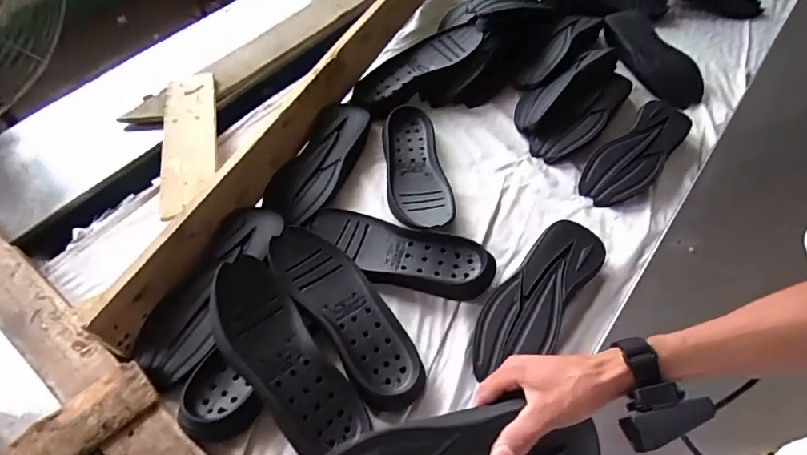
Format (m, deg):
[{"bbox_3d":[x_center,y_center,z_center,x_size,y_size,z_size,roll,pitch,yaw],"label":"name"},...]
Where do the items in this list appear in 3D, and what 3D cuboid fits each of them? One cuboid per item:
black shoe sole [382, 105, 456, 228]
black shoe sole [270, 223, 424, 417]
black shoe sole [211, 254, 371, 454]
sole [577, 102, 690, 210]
[{"bbox_3d":[0.018,-0.111,0.878,0.104,0.042,0.298,-6,52,-9],"label":"black shoe sole"},{"bbox_3d":[-0.078,0.114,0.681,0.108,0.026,0.296,-32,73,-26],"label":"black shoe sole"},{"bbox_3d":[-0.159,0.166,0.623,0.103,0.028,0.271,-32,79,-27],"label":"black shoe sole"},{"bbox_3d":[0.460,-0.149,0.934,0.107,0.058,0.314,37,57,23],"label":"sole"}]

